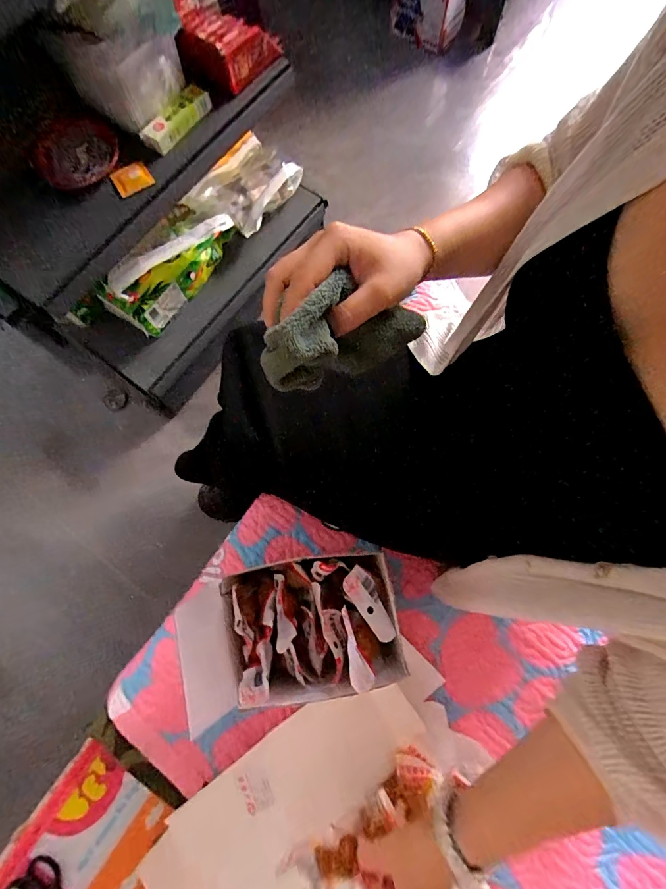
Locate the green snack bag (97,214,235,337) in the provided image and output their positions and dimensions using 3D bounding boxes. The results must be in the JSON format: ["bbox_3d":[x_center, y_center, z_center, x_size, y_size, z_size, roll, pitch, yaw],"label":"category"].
[{"bbox_3d":[-0.362,-0.405,0.873,0.320,0.180,0.087,-44,79,-10],"label":"green snack bag"}]

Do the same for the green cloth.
[{"bbox_3d":[0.014,-0.081,0.280,0.134,0.050,0.054,-20,75,-33],"label":"green cloth"}]

